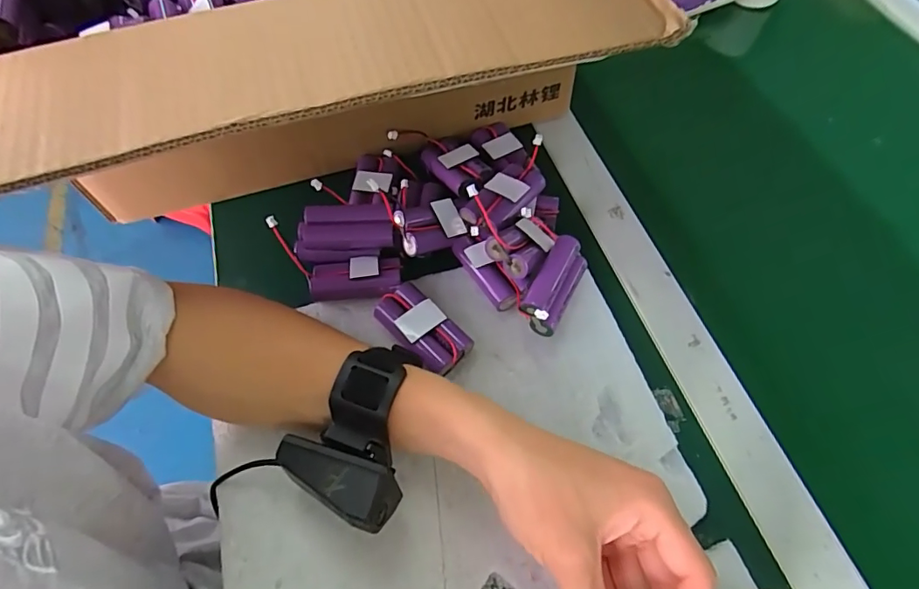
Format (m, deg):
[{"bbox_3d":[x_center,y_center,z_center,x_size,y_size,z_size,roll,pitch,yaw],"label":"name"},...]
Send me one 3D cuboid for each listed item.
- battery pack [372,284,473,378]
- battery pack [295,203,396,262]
[{"bbox_3d":[-0.026,0.025,0.342,0.071,0.022,0.035,40,68,20],"label":"battery pack"},{"bbox_3d":[-0.088,-0.048,0.377,0.073,0.026,0.034,-5,61,-3],"label":"battery pack"}]

